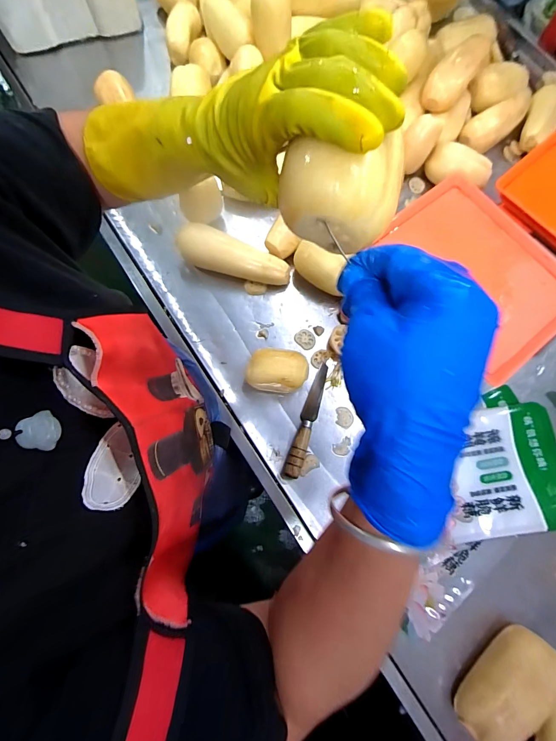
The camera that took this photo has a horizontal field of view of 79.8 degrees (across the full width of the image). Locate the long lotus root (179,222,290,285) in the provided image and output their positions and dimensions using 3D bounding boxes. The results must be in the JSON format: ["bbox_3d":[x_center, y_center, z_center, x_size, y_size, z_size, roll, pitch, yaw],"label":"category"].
[{"bbox_3d":[-0.081,-0.212,0.624,0.209,0.069,0.057,14,77,2],"label":"long lotus root"}]

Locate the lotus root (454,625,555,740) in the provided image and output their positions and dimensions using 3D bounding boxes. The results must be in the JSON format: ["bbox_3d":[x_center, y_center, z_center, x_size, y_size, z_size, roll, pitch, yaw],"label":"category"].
[{"bbox_3d":[0.311,0.423,0.447,0.157,0.069,0.060,-36,80,-9],"label":"lotus root"}]

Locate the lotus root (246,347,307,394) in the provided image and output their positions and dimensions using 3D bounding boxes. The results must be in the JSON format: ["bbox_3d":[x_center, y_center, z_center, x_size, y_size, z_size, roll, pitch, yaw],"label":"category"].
[{"bbox_3d":[-0.001,0.002,0.574,0.099,0.062,0.067,9,77,1],"label":"lotus root"}]

